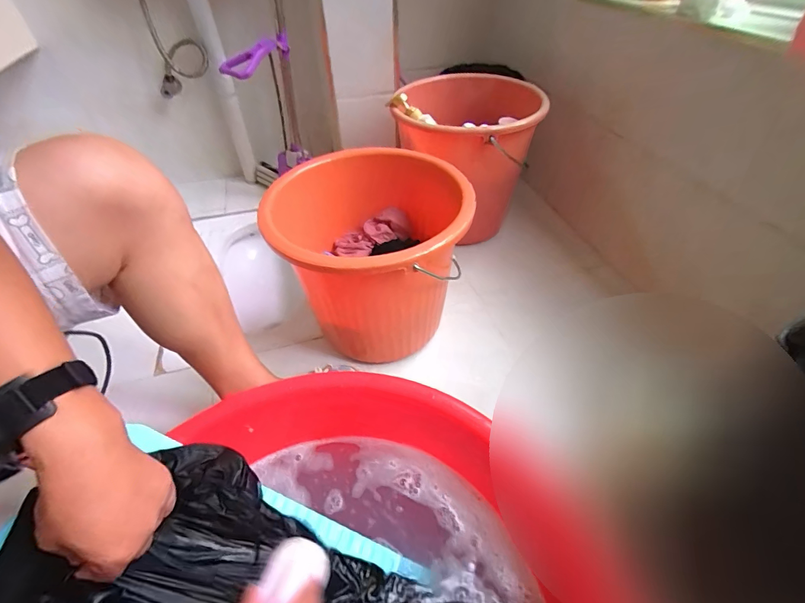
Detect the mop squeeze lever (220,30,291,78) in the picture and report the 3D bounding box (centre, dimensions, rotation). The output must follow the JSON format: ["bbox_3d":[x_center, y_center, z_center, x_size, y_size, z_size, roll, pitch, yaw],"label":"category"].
[{"bbox_3d":[-0.329,-0.544,0.823,0.075,0.049,0.153,34,69,29],"label":"mop squeeze lever"}]

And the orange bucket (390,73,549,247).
[{"bbox_3d":[0.136,-0.325,0.900,0.292,0.323,0.319,-1,47,1],"label":"orange bucket"}]

